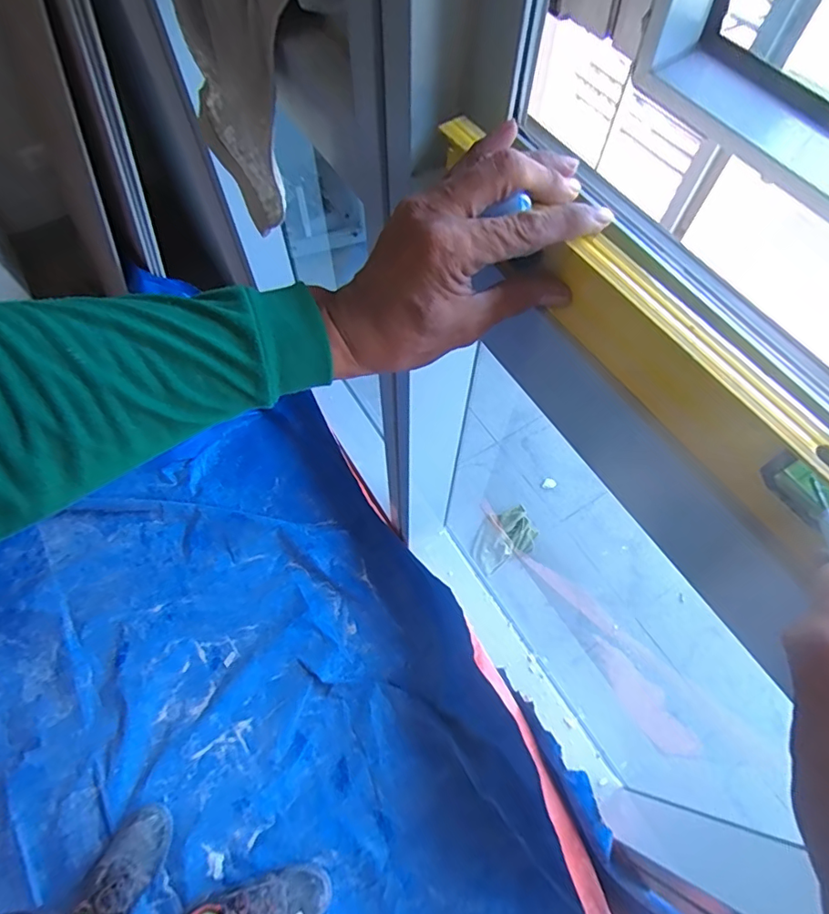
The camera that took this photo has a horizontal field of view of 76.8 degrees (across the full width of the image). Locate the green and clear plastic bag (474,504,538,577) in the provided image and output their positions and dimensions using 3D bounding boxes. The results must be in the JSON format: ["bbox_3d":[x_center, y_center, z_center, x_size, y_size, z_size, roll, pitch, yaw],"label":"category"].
[{"bbox_3d":[0.240,0.222,1.416,0.205,0.029,0.126,-26,65,-16],"label":"green and clear plastic bag"}]

